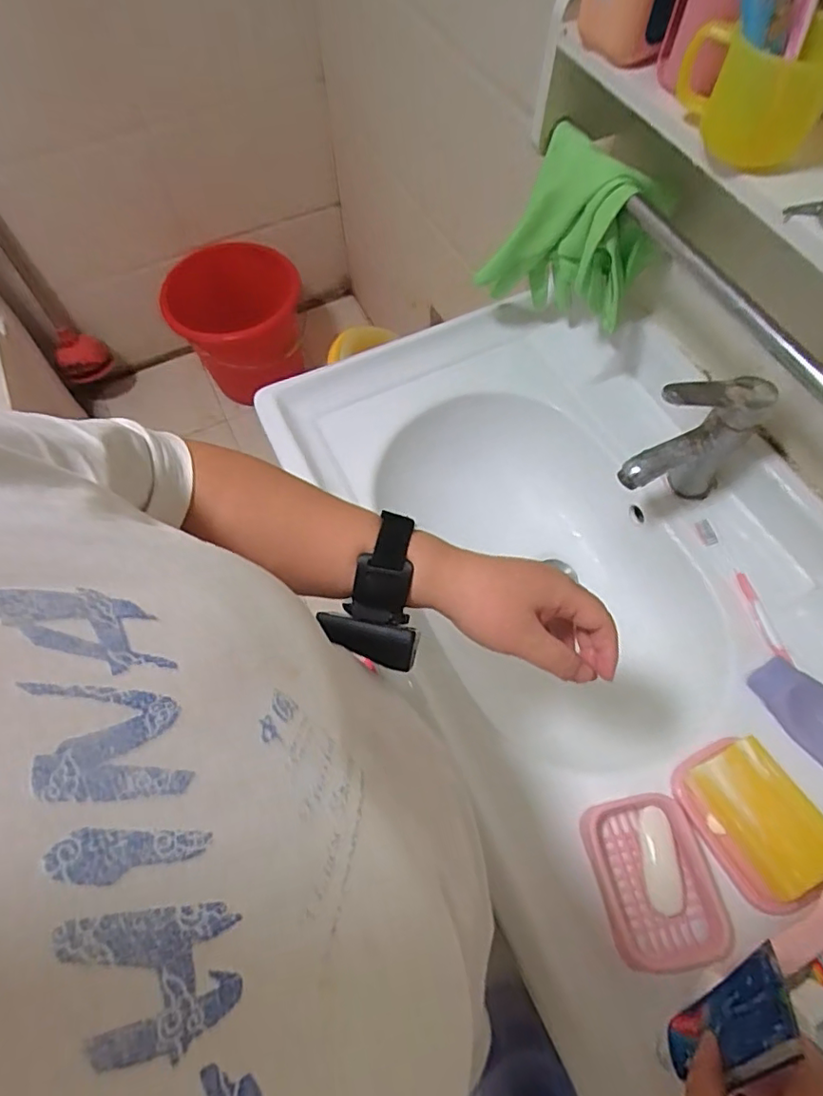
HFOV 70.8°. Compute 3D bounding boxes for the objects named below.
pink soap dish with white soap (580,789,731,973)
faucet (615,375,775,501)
[{"bbox_3d":[0.204,0.279,0.489,0.088,0.026,0.124,-11,64,-5],"label":"pink soap dish with white soap"},{"bbox_3d":[0.267,-0.095,0.578,0.136,0.164,0.046,-15,64,-6],"label":"faucet"}]

